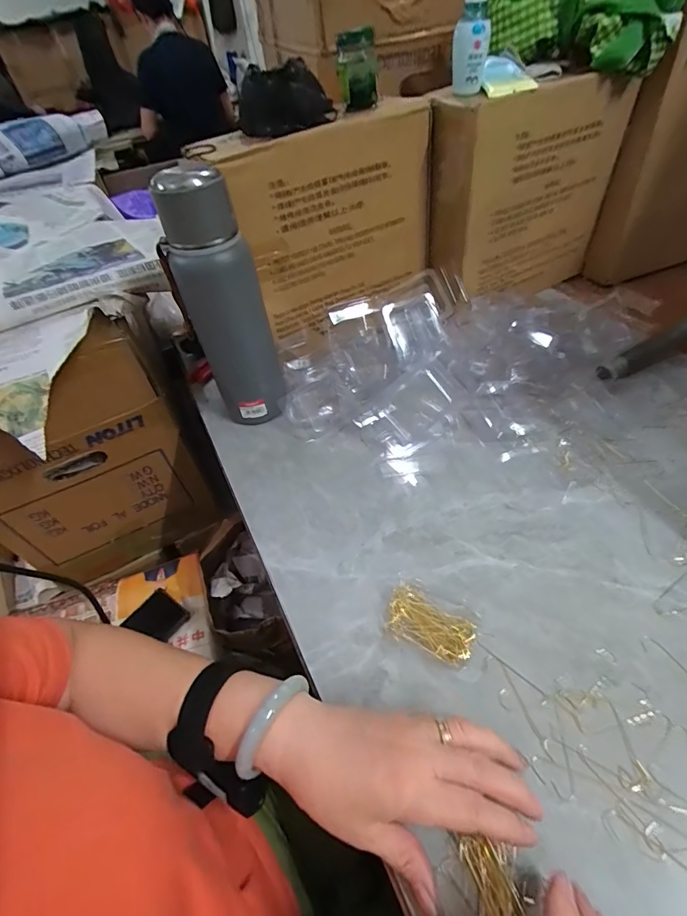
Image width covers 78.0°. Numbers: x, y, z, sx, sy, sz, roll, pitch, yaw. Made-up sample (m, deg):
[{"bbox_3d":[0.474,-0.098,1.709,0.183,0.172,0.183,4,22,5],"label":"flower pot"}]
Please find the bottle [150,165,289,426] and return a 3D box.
[{"bbox_3d":[-0.127,-0.153,0.474,0.077,0.279,0.064,-28,50,-18],"label":"bottle"}]

